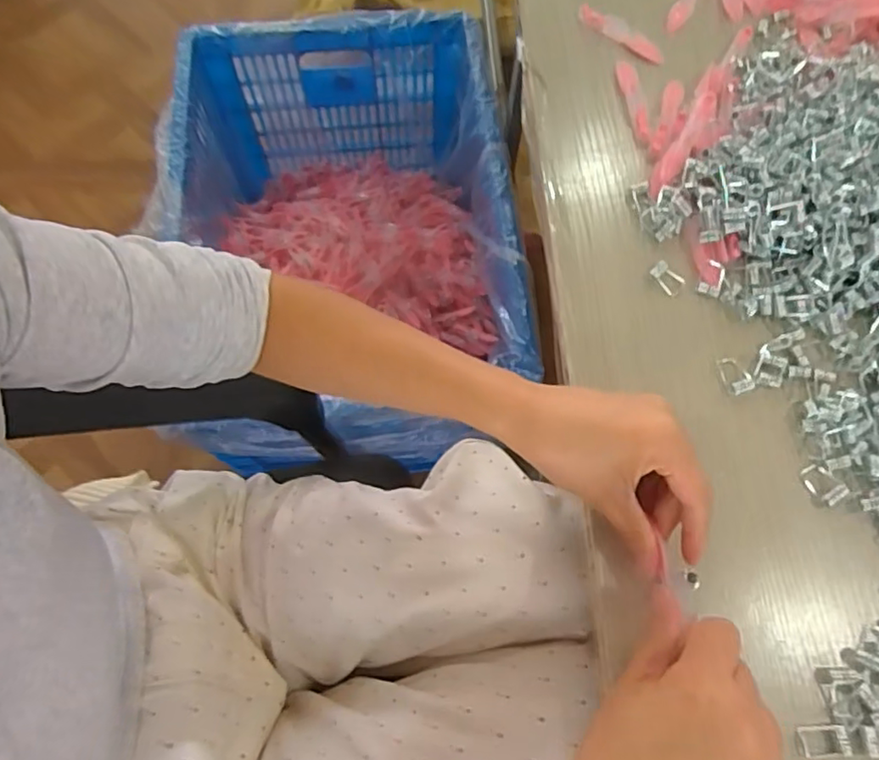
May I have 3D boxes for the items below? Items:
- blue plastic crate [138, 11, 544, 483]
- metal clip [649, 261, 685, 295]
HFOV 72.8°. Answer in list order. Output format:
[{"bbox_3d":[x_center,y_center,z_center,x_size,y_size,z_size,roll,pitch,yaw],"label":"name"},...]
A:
[{"bbox_3d":[-0.156,-0.233,0.998,0.508,0.343,0.689,-5,69,-3],"label":"blue plastic crate"},{"bbox_3d":[0.151,-0.068,0.398,0.013,0.012,0.021,-40,74,-14],"label":"metal clip"}]

